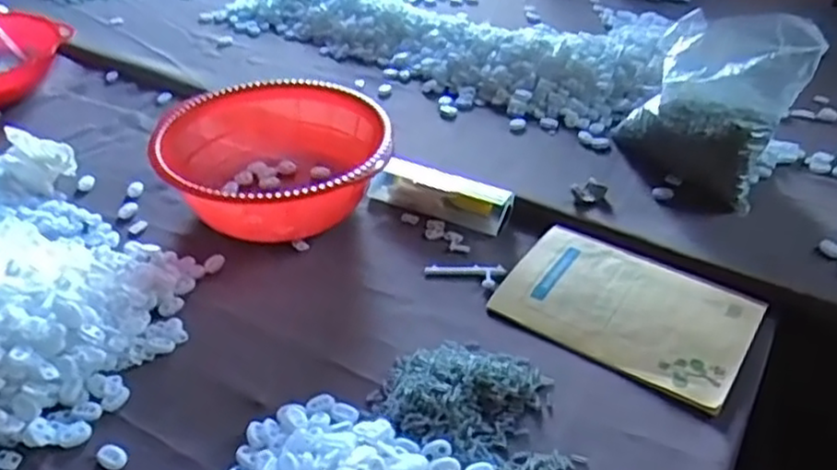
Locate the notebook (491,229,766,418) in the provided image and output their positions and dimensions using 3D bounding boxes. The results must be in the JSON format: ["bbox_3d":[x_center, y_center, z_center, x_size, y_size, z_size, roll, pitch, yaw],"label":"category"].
[{"bbox_3d":[0.186,0.059,0.639,0.205,0.007,0.146,22,43,27],"label":"notebook"}]

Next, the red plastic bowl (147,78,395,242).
[{"bbox_3d":[-0.153,-0.074,0.751,0.216,0.085,0.235,0,38,2],"label":"red plastic bowl"}]

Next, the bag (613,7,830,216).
[{"bbox_3d":[0.318,-0.144,0.788,0.171,0.141,0.190,22,43,27],"label":"bag"}]

